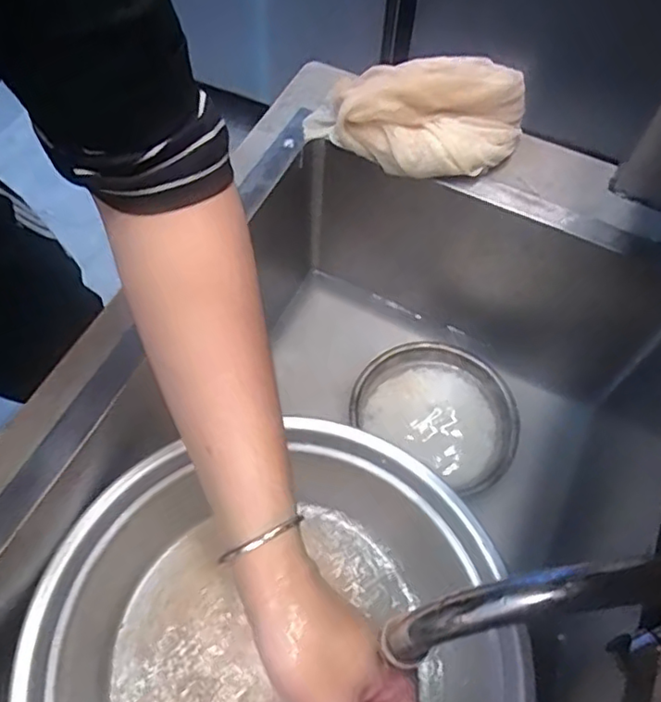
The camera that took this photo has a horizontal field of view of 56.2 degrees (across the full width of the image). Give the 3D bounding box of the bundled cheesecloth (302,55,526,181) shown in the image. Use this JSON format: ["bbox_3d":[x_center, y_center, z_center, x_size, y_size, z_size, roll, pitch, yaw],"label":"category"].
[{"bbox_3d":[0.086,-0.243,0.656,0.223,0.095,0.114,7,58,1],"label":"bundled cheesecloth"}]

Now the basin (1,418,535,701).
[{"bbox_3d":[-0.043,0.306,0.581,0.409,0.188,0.402,2,58,-3],"label":"basin"}]

